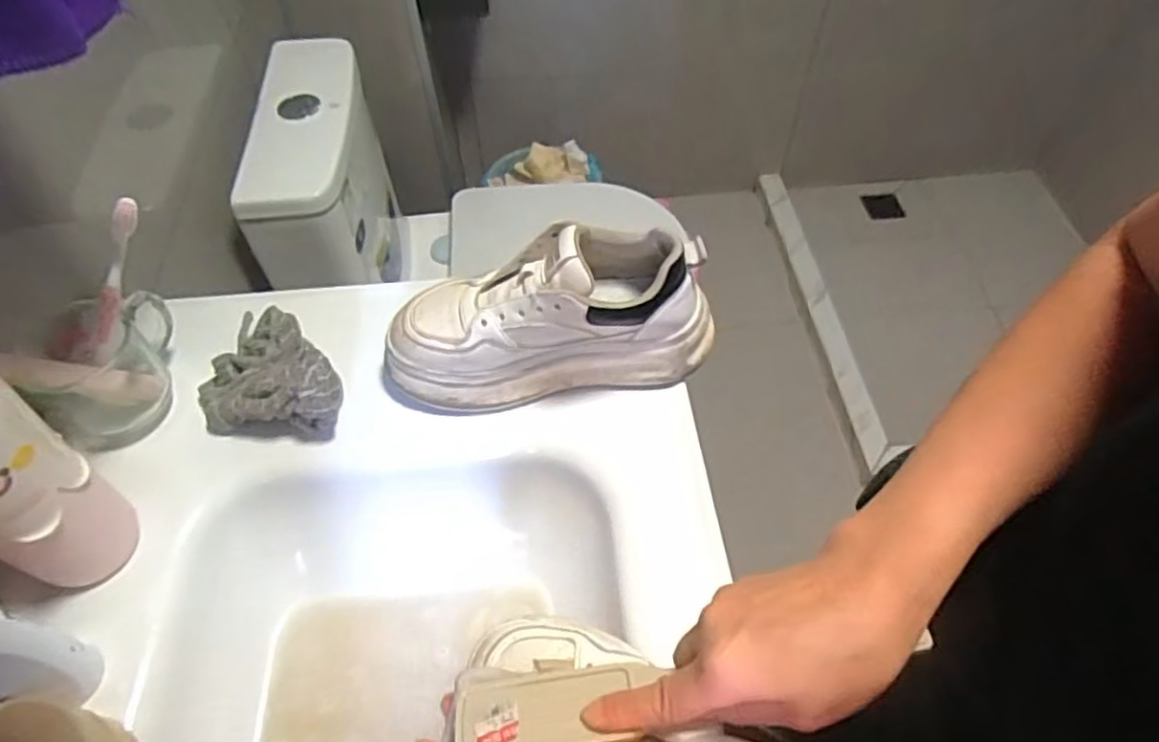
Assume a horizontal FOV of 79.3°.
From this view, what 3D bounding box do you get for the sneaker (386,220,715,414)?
[{"bbox_3d":[-0.025,-0.044,0.539,0.249,0.117,0.083,-8,55,-5],"label":"sneaker"}]

